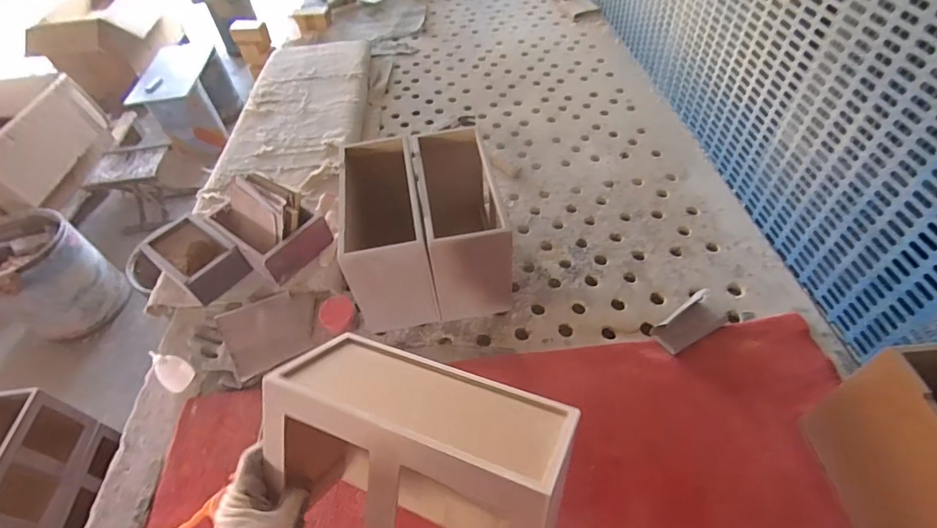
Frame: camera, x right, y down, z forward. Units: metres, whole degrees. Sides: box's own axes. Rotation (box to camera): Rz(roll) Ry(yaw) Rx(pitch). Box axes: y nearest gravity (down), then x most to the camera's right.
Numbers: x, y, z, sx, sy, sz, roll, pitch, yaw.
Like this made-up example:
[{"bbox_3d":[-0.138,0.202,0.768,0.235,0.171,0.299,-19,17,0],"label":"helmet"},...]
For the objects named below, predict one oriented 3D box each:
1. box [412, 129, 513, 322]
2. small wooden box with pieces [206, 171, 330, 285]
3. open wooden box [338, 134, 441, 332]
[{"bbox_3d":[-0.013,-0.066,0.786,0.118,0.201,0.272,-9,49,-4],"label":"box"},{"bbox_3d":[-0.372,-0.069,0.820,0.197,0.115,0.133,28,57,25],"label":"small wooden box with pieces"},{"bbox_3d":[-0.145,-0.055,0.781,0.131,0.193,0.281,-11,50,-6],"label":"open wooden box"}]

